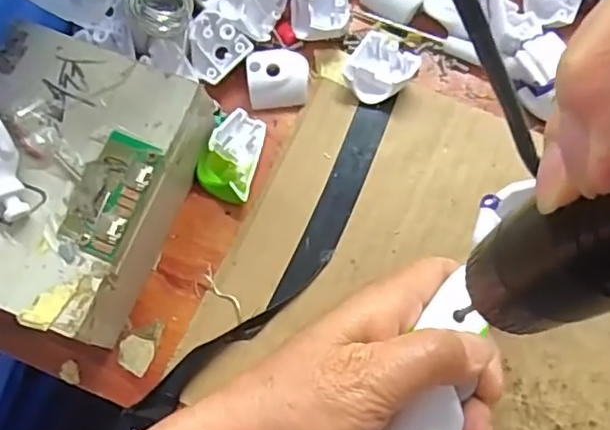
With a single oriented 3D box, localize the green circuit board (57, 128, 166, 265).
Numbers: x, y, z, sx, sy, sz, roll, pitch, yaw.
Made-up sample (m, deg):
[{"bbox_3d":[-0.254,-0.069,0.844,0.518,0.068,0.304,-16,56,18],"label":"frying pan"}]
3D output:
[{"bbox_3d":[-0.081,-0.010,0.262,0.026,0.004,0.051,21,75,7],"label":"green circuit board"}]

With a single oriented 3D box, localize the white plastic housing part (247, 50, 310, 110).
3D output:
[{"bbox_3d":[-0.013,-0.070,0.322,0.030,0.010,0.026,-7,74,-1],"label":"white plastic housing part"}]

